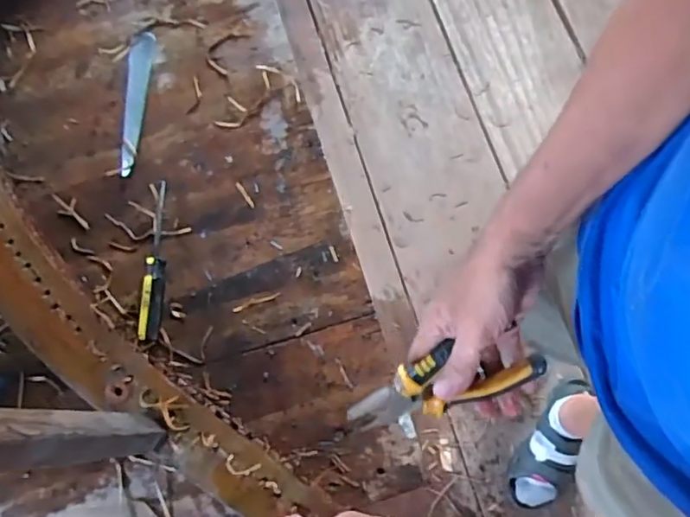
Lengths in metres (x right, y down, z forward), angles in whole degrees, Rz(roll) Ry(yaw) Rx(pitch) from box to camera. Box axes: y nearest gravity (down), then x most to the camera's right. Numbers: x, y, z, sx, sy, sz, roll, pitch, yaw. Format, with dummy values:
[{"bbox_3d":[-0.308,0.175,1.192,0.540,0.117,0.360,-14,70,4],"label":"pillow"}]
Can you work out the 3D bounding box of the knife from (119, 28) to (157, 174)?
[{"bbox_3d":[-0.241,-0.185,0.668,0.028,0.013,0.189,-1,74,5],"label":"knife"}]

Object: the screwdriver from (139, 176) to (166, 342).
[{"bbox_3d":[-0.199,-0.001,0.606,0.020,0.025,0.173,-5,73,4],"label":"screwdriver"}]

